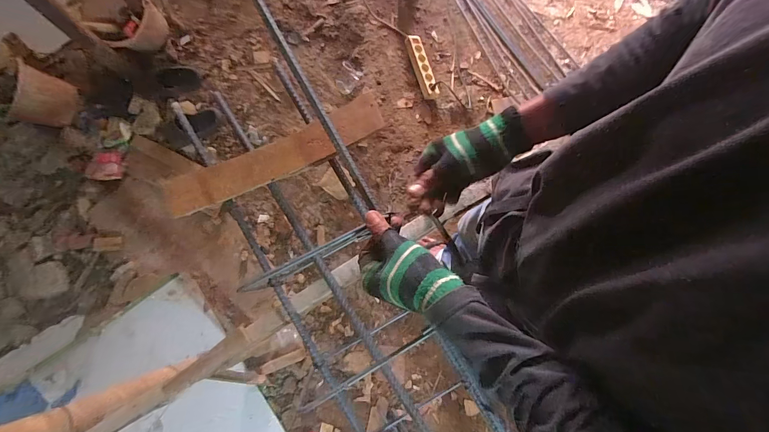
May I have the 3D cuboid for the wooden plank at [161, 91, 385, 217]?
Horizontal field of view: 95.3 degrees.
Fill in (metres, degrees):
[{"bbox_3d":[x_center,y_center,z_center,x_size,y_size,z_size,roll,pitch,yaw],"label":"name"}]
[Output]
[{"bbox_3d":[-0.174,-0.095,0.570,0.366,0.027,0.068,-25,80,-4],"label":"wooden plank"}]

